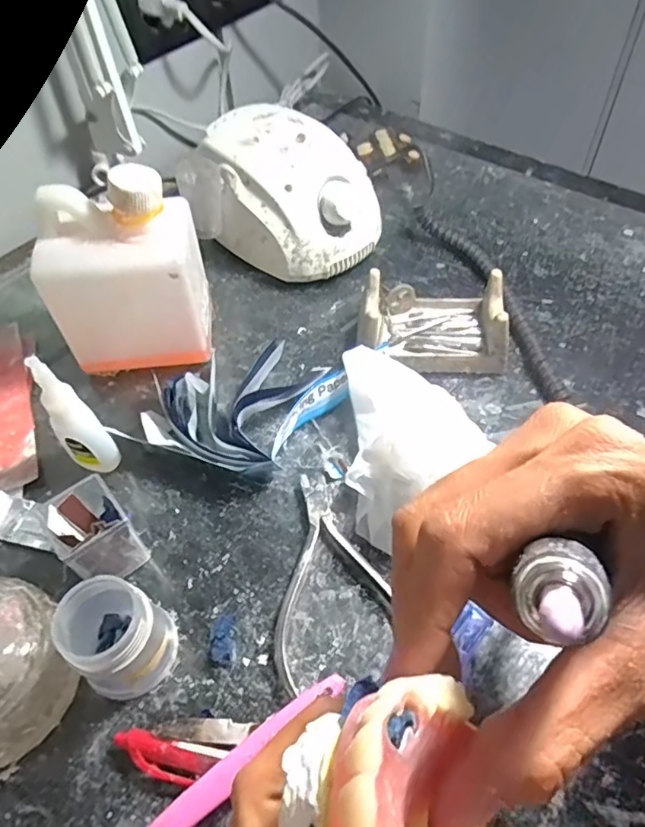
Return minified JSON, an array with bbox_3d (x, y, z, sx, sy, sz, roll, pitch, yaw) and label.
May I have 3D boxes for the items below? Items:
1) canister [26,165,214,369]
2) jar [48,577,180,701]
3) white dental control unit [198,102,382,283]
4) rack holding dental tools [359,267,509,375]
[{"bbox_3d":[-0.123,-0.089,0.355,0.085,0.126,0.064,-6,53,-2],"label":"canister"},{"bbox_3d":[-0.094,0.101,0.258,0.047,0.049,0.039,35,62,26],"label":"jar"},{"bbox_3d":[-0.029,-0.170,0.440,0.140,0.085,0.103,33,61,24],"label":"white dental control unit"},{"bbox_3d":[0.075,-0.063,0.377,0.097,0.042,0.069,-1,53,2],"label":"rack holding dental tools"}]

